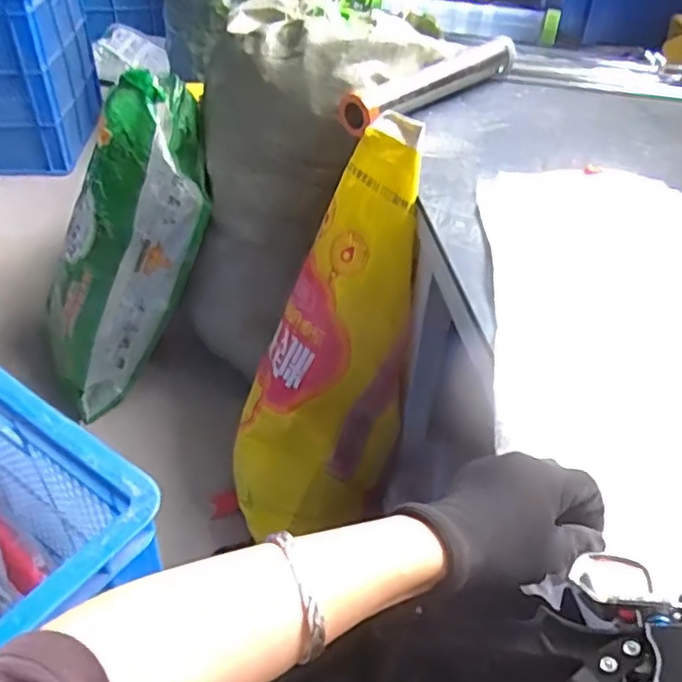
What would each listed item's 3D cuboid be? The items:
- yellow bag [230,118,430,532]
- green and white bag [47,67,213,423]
[{"bbox_3d":[-0.002,0.007,0.935,0.237,0.636,0.087,22,19,19],"label":"yellow bag"},{"bbox_3d":[-0.393,-0.162,1.176,0.231,0.636,0.127,34,22,29],"label":"green and white bag"}]

